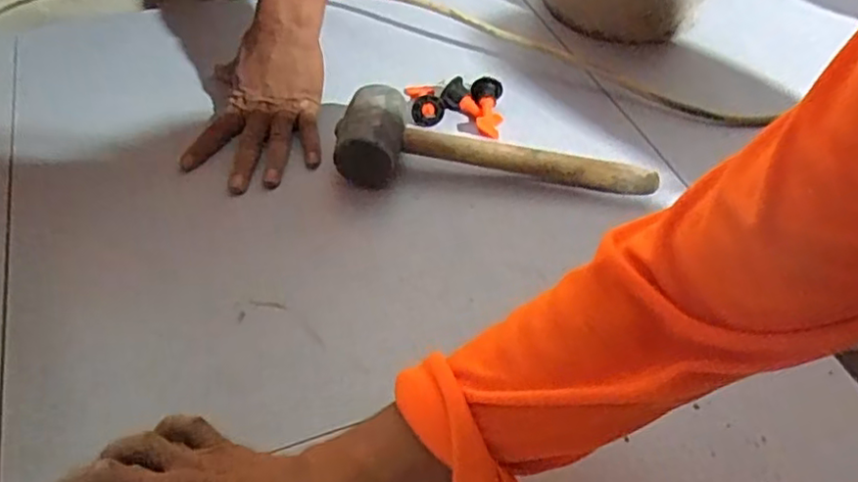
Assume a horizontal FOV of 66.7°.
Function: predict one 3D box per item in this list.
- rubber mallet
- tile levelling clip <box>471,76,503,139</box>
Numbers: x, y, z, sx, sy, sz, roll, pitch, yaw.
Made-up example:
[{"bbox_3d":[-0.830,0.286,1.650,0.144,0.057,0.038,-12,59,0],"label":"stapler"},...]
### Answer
[{"bbox_3d":[0.066,-0.087,0.609,0.297,0.065,0.074,4,50,0],"label":"rubber mallet"},{"bbox_3d":[0.060,-0.135,0.665,0.031,0.029,0.063,2,66,-2],"label":"tile levelling clip"}]

